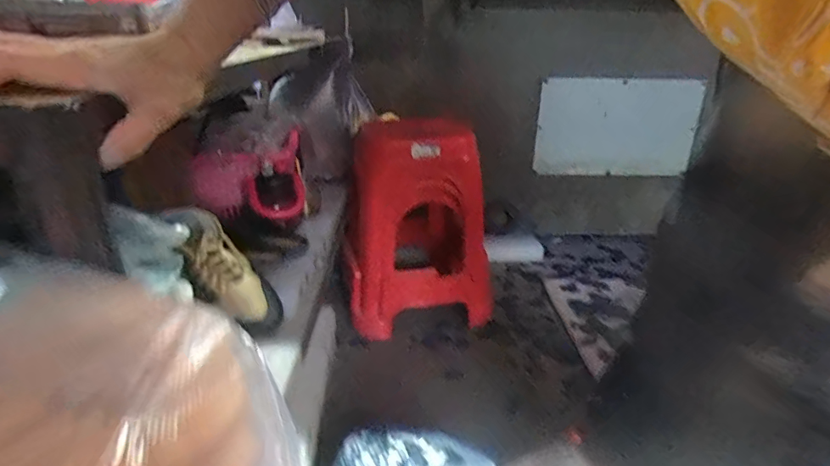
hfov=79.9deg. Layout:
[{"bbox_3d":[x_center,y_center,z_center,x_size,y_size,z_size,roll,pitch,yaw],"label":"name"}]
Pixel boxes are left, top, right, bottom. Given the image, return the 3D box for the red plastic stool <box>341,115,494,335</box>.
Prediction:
[{"bbox_3d":[0.012,-0.039,1.318,0.367,0.454,0.405,0,23,-3],"label":"red plastic stool"}]

